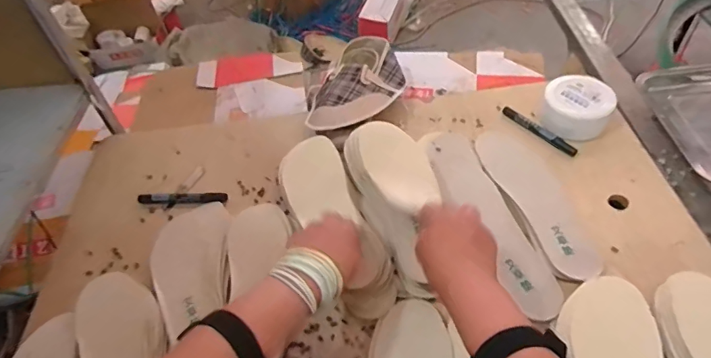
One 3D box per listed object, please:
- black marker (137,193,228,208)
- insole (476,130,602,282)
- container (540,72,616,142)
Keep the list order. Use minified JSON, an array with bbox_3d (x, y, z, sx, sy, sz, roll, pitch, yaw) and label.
[{"bbox_3d":[-0.264,0.030,0.718,0.136,0.013,0.019,0,49,7],"label":"black marker"},{"bbox_3d":[0.254,0.022,0.663,0.085,0.011,0.271,-17,49,-8],"label":"insole"},{"bbox_3d":[0.347,-0.111,0.742,0.099,0.059,0.093,-3,48,4],"label":"container"}]

